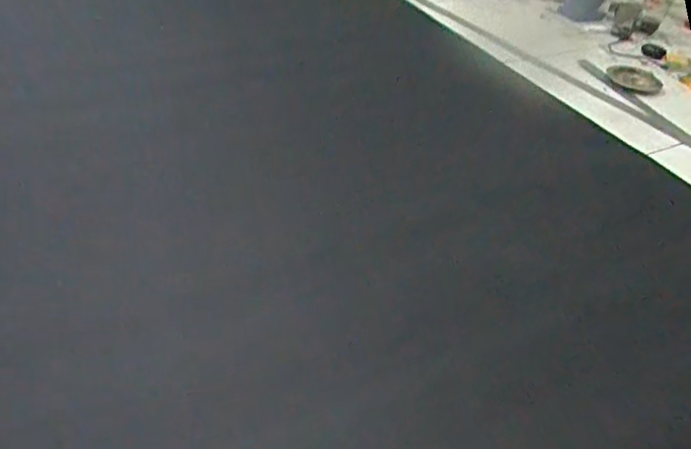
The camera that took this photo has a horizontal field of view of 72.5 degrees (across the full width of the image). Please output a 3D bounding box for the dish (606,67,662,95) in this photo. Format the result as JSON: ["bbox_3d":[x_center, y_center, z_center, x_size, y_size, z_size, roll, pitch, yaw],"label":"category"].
[{"bbox_3d":[0.644,-0.326,1.050,0.112,0.012,0.106,24,46,18],"label":"dish"}]

